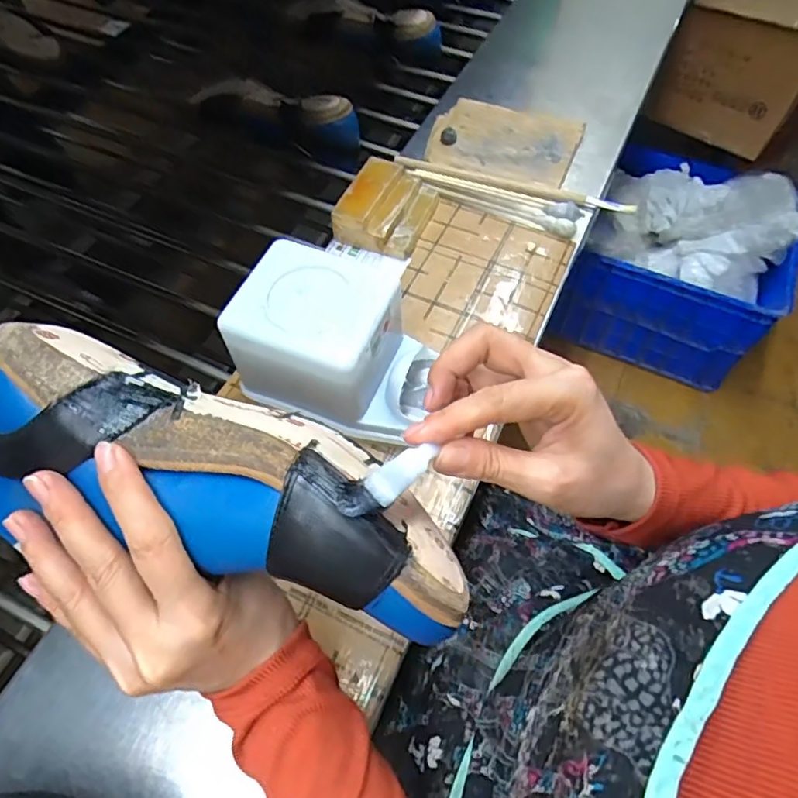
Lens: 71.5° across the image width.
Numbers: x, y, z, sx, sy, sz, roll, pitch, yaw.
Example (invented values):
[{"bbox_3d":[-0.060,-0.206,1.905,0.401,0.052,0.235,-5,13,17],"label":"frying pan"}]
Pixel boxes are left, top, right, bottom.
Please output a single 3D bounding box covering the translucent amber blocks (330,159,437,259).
[{"bbox_3d":[-0.010,-0.199,0.566,0.081,0.041,0.103,19,62,11],"label":"translucent amber blocks"}]

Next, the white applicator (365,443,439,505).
[{"bbox_3d":[0.003,0.028,0.223,0.013,0.010,0.049,27,20,15],"label":"white applicator"}]

